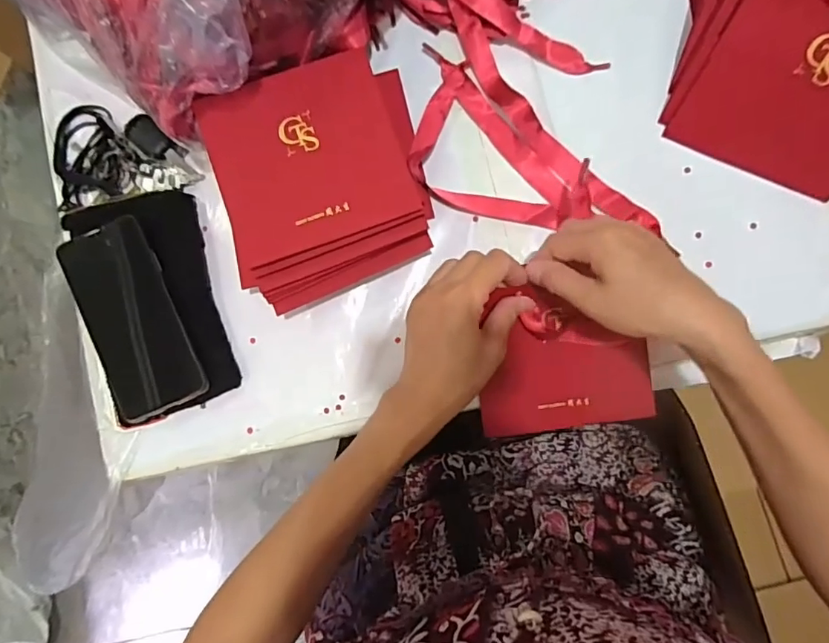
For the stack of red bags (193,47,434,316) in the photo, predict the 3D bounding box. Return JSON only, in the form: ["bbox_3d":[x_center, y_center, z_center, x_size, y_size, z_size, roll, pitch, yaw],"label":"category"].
[{"bbox_3d":[-0.071,-0.113,0.421,0.152,0.082,0.170,-18,85,4],"label":"stack of red bags"}]

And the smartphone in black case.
[{"bbox_3d":[-0.247,0.000,0.442,0.083,0.015,0.163,-22,94,2],"label":"smartphone in black case"}]

